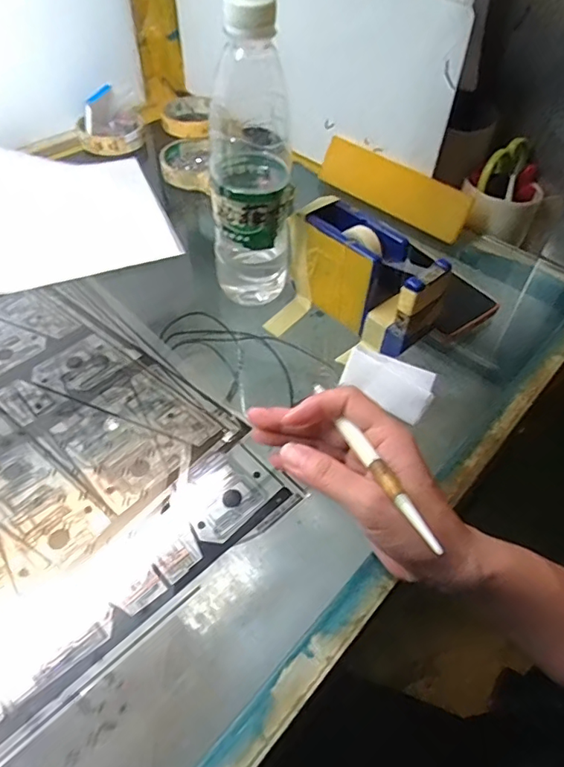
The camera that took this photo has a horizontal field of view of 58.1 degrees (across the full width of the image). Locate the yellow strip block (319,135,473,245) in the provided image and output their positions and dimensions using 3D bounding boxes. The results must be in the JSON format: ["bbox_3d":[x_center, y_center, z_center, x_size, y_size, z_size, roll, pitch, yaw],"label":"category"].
[{"bbox_3d":[0.122,-0.221,0.569,0.018,0.054,0.189,-36,60,-27],"label":"yellow strip block"}]

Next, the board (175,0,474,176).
[{"bbox_3d":[0.011,-0.375,0.577,0.411,0.183,0.014,37,59,25],"label":"board"}]

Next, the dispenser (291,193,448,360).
[{"bbox_3d":[0.067,-0.087,0.422,0.052,0.079,0.136,-36,60,-27],"label":"dispenser"}]

